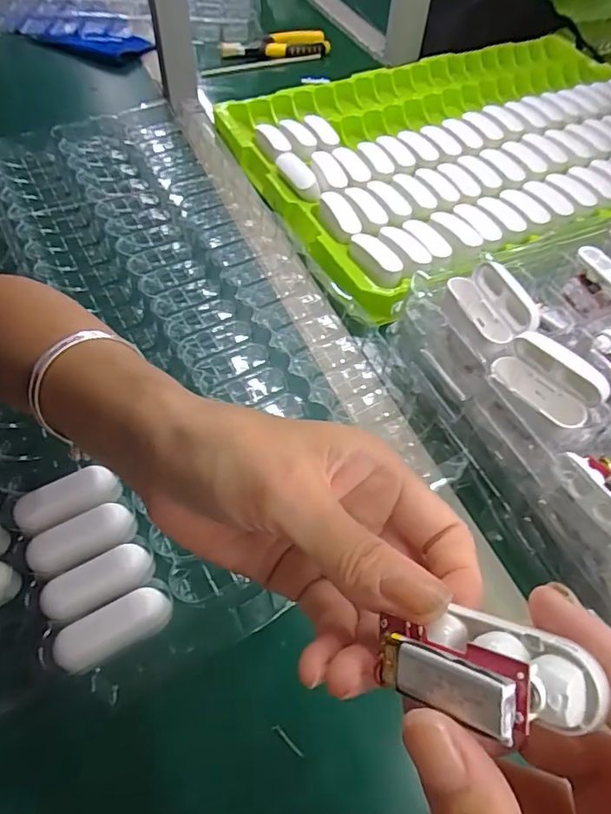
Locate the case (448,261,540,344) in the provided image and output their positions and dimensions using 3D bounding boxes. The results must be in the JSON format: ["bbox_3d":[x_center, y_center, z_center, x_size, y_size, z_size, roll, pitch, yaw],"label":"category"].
[{"bbox_3d":[0.129,-0.071,0.358,0.034,0.028,0.067,-17,57,-15],"label":"case"}]

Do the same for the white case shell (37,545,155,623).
[{"bbox_3d":[-0.124,0.110,0.311,0.062,0.026,0.025,-23,59,-18],"label":"white case shell"}]

